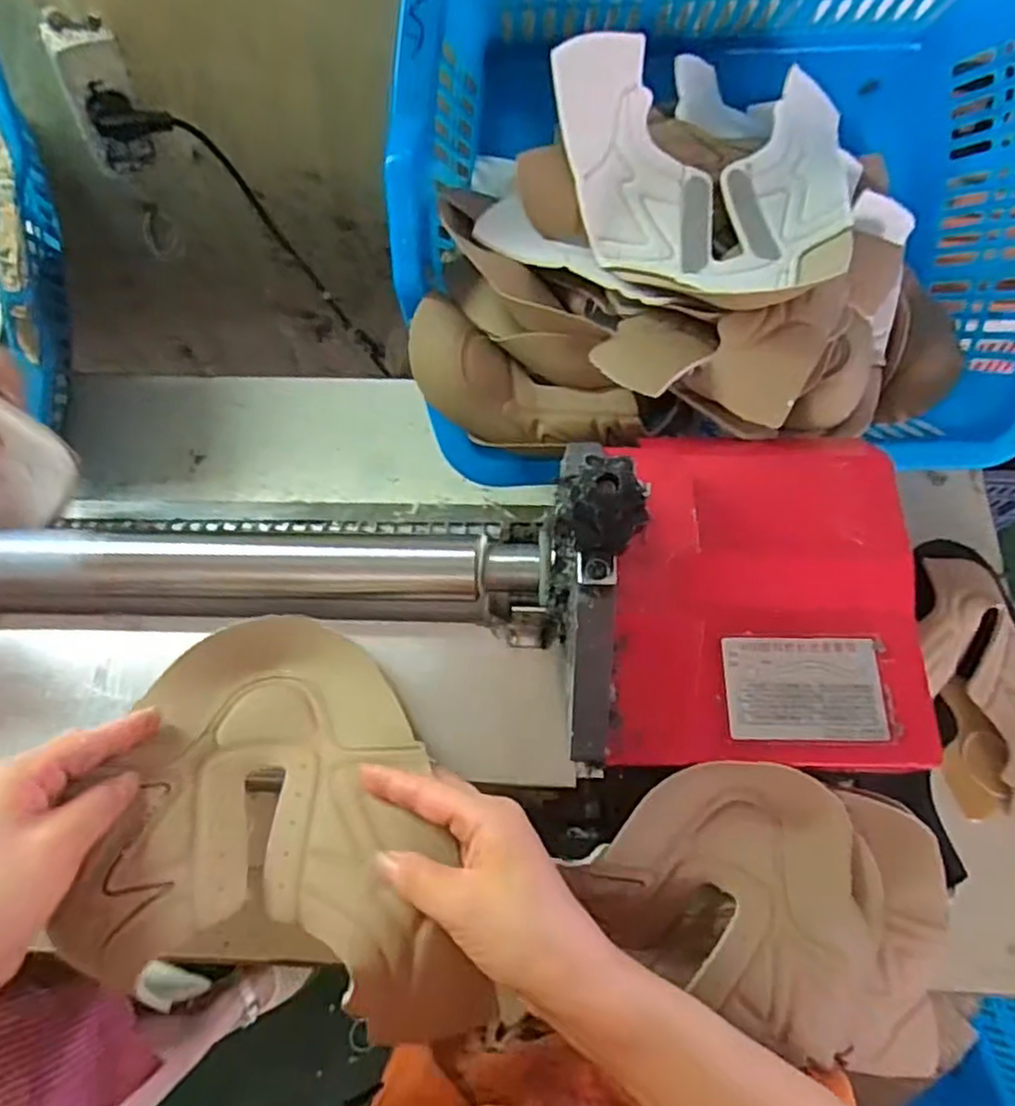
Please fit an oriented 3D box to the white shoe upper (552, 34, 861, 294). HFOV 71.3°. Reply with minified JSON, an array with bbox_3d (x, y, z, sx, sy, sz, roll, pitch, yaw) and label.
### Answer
[{"bbox_3d":[0.154,-0.295,0.516,0.225,0.089,0.206,4,69,1],"label":"white shoe upper"}]

